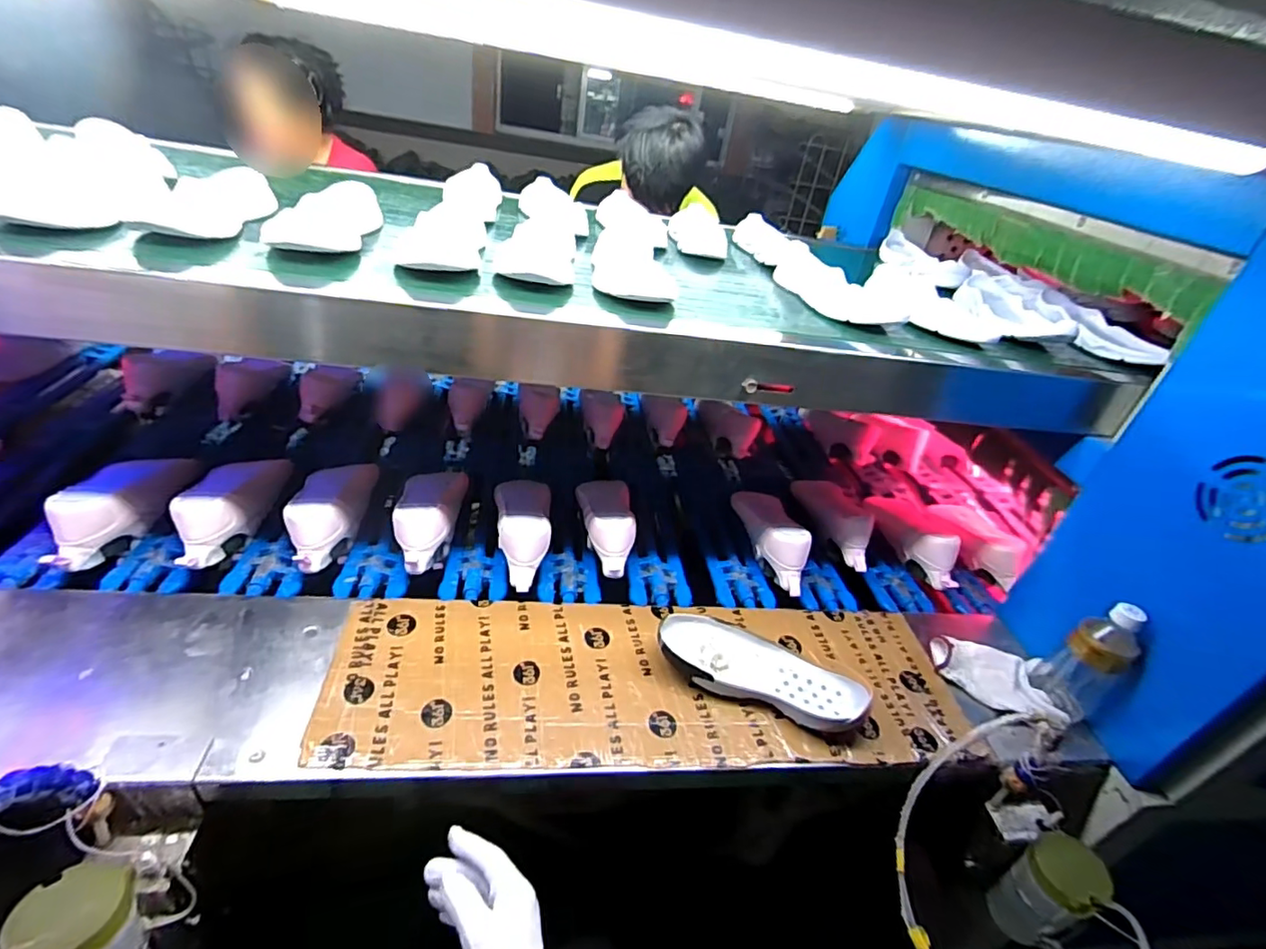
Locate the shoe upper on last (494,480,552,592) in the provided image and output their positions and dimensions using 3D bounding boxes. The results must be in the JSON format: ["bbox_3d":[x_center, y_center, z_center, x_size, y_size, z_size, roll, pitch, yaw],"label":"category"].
[{"bbox_3d":[-0.174,0.085,0.912,0.086,0.091,0.229,2,32,-9],"label":"shoe upper on last"}]

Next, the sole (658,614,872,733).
[{"bbox_3d":[0.157,0.248,0.732,0.254,0.045,0.093,16,32,13],"label":"sole"}]

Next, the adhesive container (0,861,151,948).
[{"bbox_3d":[-0.460,0.406,0.497,0.074,0.141,0.081,27,36,28],"label":"adhesive container"}]

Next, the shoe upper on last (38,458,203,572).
[{"bbox_3d":[-0.737,0.028,0.837,0.093,0.097,0.264,0,32,-12],"label":"shoe upper on last"}]

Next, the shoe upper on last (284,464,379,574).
[{"bbox_3d":[-0.455,0.051,0.880,0.078,0.094,0.220,3,32,-9],"label":"shoe upper on last"}]

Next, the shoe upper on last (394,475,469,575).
[{"bbox_3d":[-0.323,0.054,0.911,0.090,0.098,0.242,3,32,-7],"label":"shoe upper on last"}]

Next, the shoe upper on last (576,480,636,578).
[{"bbox_3d":[-0.047,0.070,0.971,0.095,0.093,0.223,4,32,-6],"label":"shoe upper on last"}]

